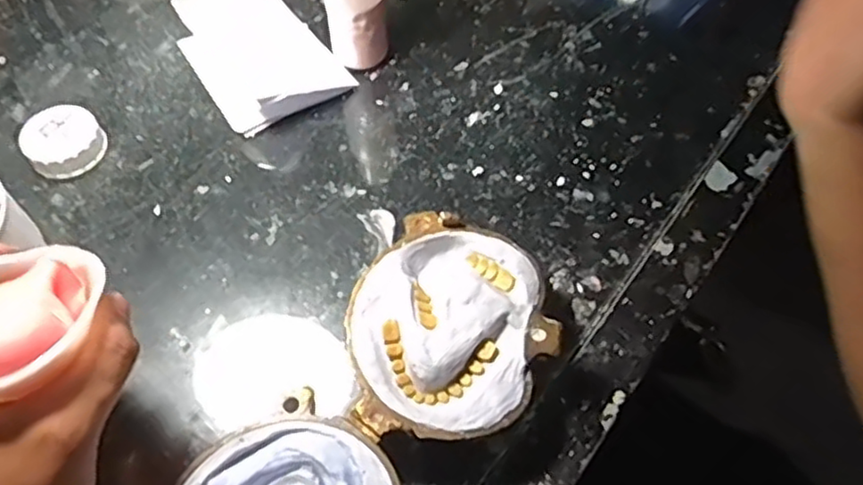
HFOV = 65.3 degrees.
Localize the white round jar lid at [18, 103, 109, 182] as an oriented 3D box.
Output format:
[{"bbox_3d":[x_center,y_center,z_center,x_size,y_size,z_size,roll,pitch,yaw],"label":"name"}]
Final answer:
[{"bbox_3d":[-0.223,-0.061,0.410,0.043,0.021,0.043,0,57,0],"label":"white round jar lid"}]

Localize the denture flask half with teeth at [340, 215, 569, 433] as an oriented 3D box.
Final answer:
[{"bbox_3d":[0.008,0.041,0.327,0.092,0.037,0.108,-8,57,-5],"label":"denture flask half with teeth"}]

